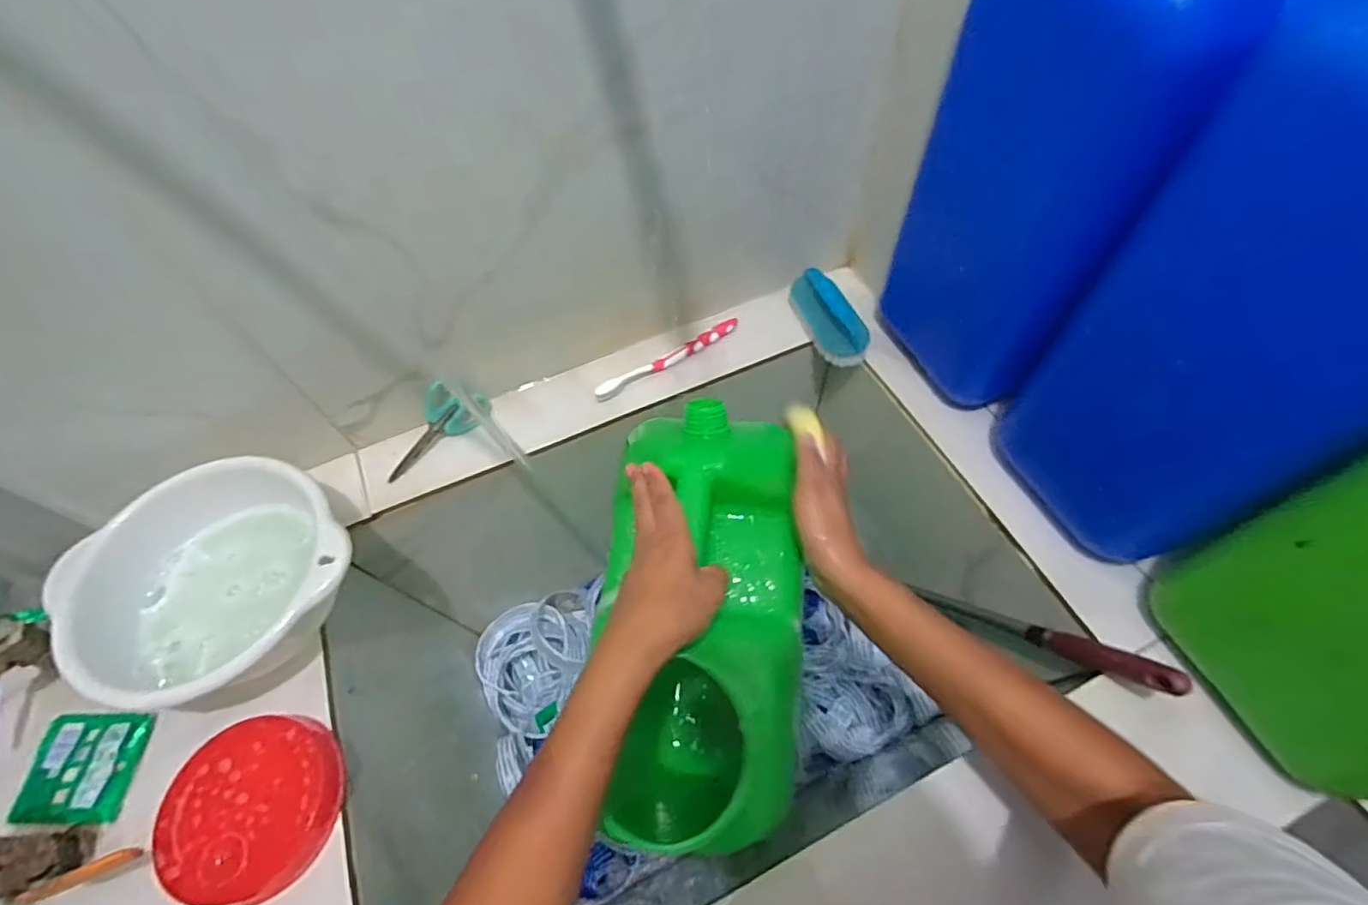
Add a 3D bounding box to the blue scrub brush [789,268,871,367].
[{"bbox_3d":[0.161,-0.150,0.655,0.055,0.037,0.128,-16,59,-6],"label":"blue scrub brush"}]

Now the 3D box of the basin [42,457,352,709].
[{"bbox_3d":[-0.383,0.108,0.494,0.197,0.077,0.194,-2,58,3],"label":"basin"}]

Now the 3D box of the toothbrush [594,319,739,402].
[{"bbox_3d":[-0.017,-0.103,0.645,0.178,0.012,0.017,-31,61,-14],"label":"toothbrush"}]

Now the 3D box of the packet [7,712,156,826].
[{"bbox_3d":[-0.474,0.246,0.464,0.084,0.012,0.076,-2,58,3],"label":"packet"}]

